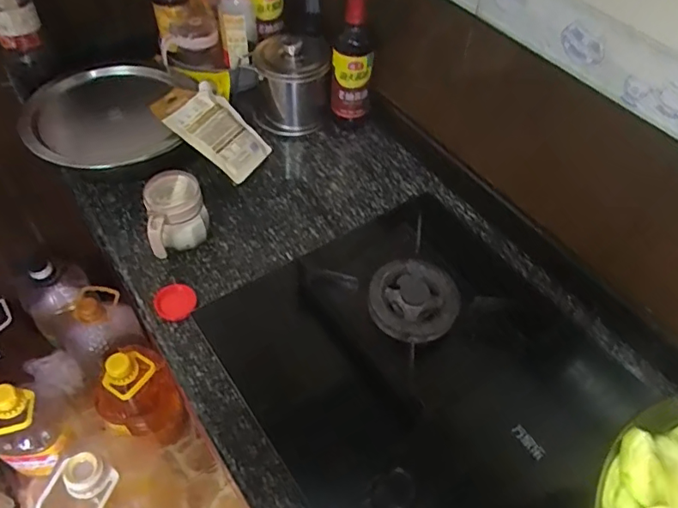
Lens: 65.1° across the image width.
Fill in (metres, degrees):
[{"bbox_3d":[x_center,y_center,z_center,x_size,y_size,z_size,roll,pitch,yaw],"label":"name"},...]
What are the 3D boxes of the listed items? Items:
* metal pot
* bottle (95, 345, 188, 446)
[{"bbox_3d":[-0.097,-0.321,1.001,0.143,0.177,0.134,-6,52,-8],"label":"metal pot"},{"bbox_3d":[-0.453,0.346,1.227,0.137,0.364,0.163,38,59,24],"label":"bottle"}]

